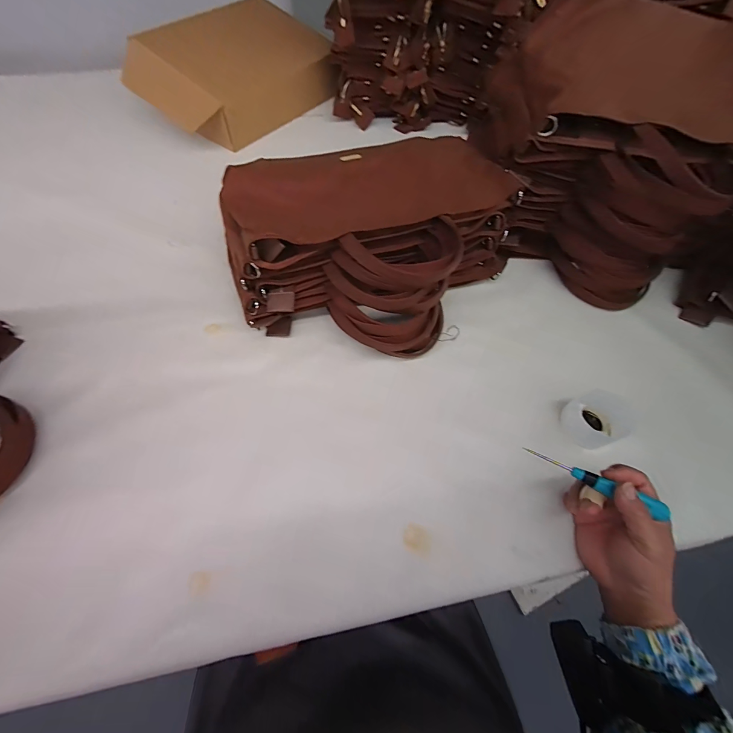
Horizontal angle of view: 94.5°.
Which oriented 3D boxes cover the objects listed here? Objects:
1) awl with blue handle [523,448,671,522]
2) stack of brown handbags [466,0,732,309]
[{"bbox_3d":[0.206,0.102,0.309,0.114,0.011,0.015,23,60,34],"label":"awl with blue handle"},{"bbox_3d":[0.339,-0.296,0.480,0.296,0.237,0.324,-37,67,-20],"label":"stack of brown handbags"}]

